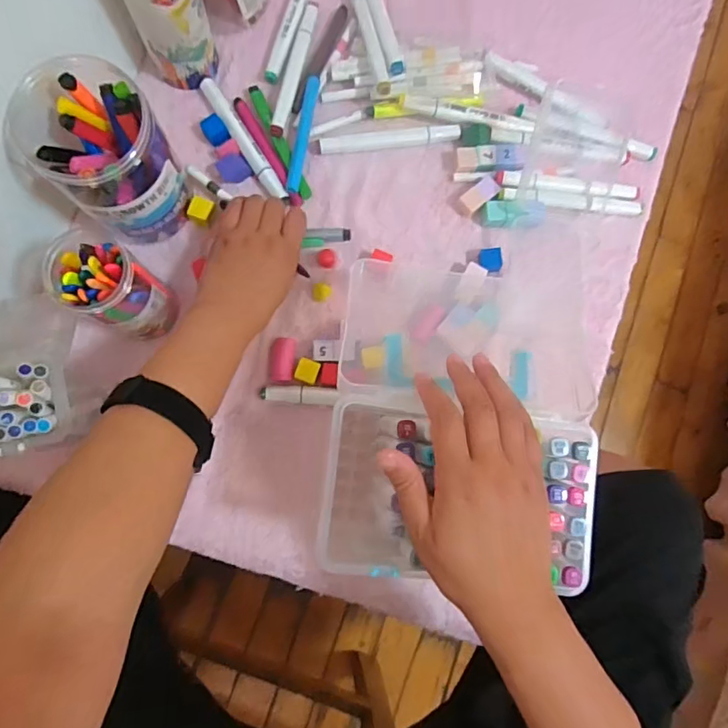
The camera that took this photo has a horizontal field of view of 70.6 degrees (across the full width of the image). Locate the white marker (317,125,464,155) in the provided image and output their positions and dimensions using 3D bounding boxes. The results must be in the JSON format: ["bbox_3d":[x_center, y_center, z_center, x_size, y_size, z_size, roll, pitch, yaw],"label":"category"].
[{"bbox_3d":[0.024,-0.228,0.517,0.146,0.014,0.020,-8,84,-5],"label":"white marker"}]

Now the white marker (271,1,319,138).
[{"bbox_3d":[-0.068,-0.299,0.516,0.016,0.016,0.155,14,83,-2],"label":"white marker"}]

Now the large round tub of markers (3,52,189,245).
[{"bbox_3d":[-0.221,-0.174,0.445,0.123,0.118,0.102,36,83,1],"label":"large round tub of markers"}]

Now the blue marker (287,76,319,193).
[{"bbox_3d":[-0.061,-0.231,0.514,0.016,0.013,0.123,9,83,-3],"label":"blue marker"}]

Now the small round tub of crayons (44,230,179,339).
[{"bbox_3d":[-0.207,-0.059,0.436,0.073,0.115,0.064,36,83,1],"label":"small round tub of crayons"}]

